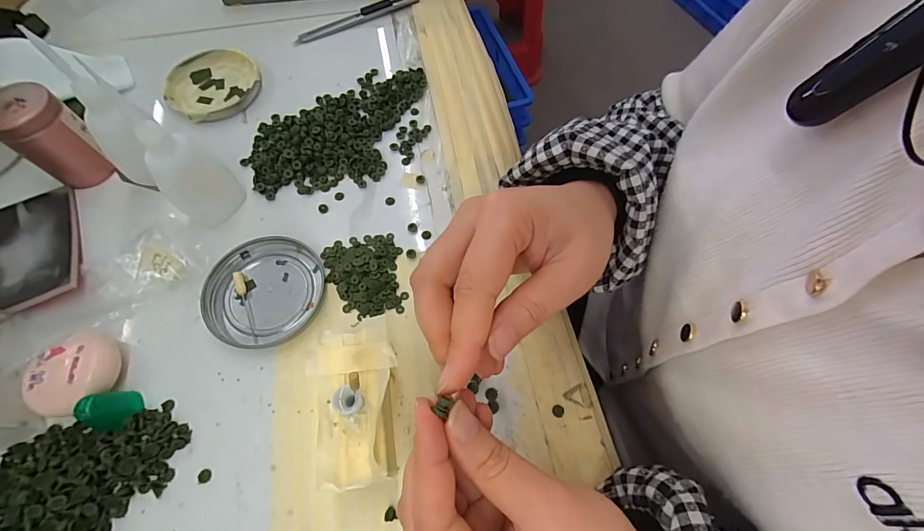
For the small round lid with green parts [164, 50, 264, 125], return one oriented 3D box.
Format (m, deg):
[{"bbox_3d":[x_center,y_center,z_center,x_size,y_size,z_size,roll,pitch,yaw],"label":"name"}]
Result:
[{"bbox_3d":[-0.225,-0.165,0.361,0.078,0.010,0.081,0,65,-1],"label":"small round lid with green parts"}]

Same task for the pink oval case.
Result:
[{"bbox_3d":[-0.231,0.065,0.241,0.045,0.020,0.039,-36,70,-16],"label":"pink oval case"}]

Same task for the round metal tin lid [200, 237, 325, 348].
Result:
[{"bbox_3d":[-0.136,0.017,0.276,0.072,0.008,0.080,42,71,17],"label":"round metal tin lid"}]

